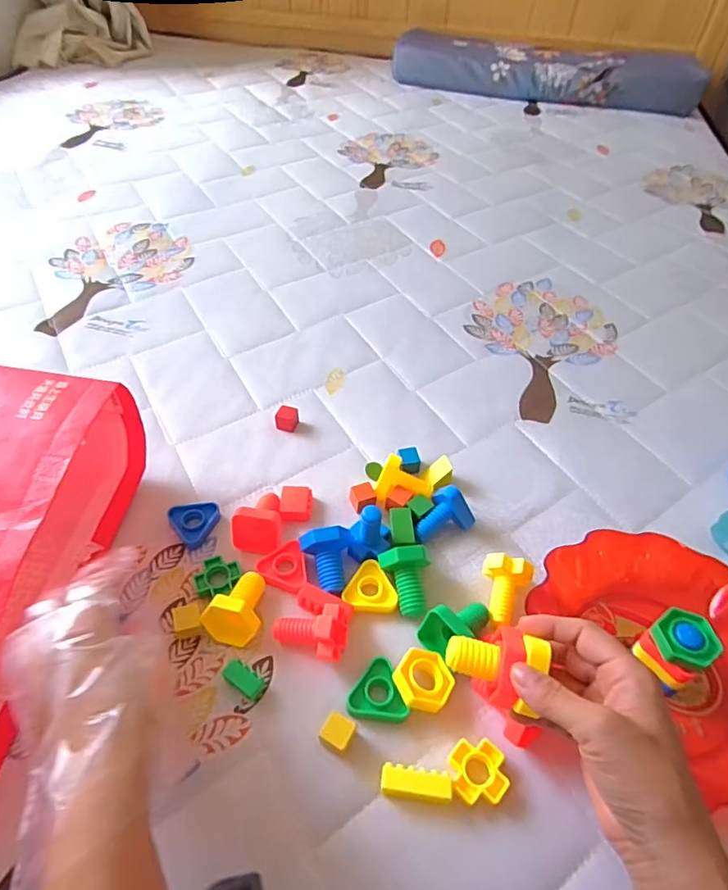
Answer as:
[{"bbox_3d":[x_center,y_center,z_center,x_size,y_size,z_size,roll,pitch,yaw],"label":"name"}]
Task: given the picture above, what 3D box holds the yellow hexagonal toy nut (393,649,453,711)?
[{"bbox_3d":[0.046,0.182,0.414,0.042,0.016,0.046,27,54,18],"label":"yellow hexagonal toy nut"}]

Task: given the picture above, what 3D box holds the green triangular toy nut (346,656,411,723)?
[{"bbox_3d":[0.007,0.191,0.408,0.042,0.010,0.048,-14,53,-16],"label":"green triangular toy nut"}]

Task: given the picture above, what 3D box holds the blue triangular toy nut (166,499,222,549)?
[{"bbox_3d":[-0.160,0.076,0.507,0.045,0.014,0.044,-9,52,-12],"label":"blue triangular toy nut"}]

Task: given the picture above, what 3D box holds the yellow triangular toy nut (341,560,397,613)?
[{"bbox_3d":[0.005,0.125,0.471,0.046,0.009,0.044,1,50,-4],"label":"yellow triangular toy nut"}]

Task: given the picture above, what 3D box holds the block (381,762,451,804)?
[{"bbox_3d":[0.036,0.235,0.369,0.047,0.016,0.020,7,50,1],"label":"block"}]

